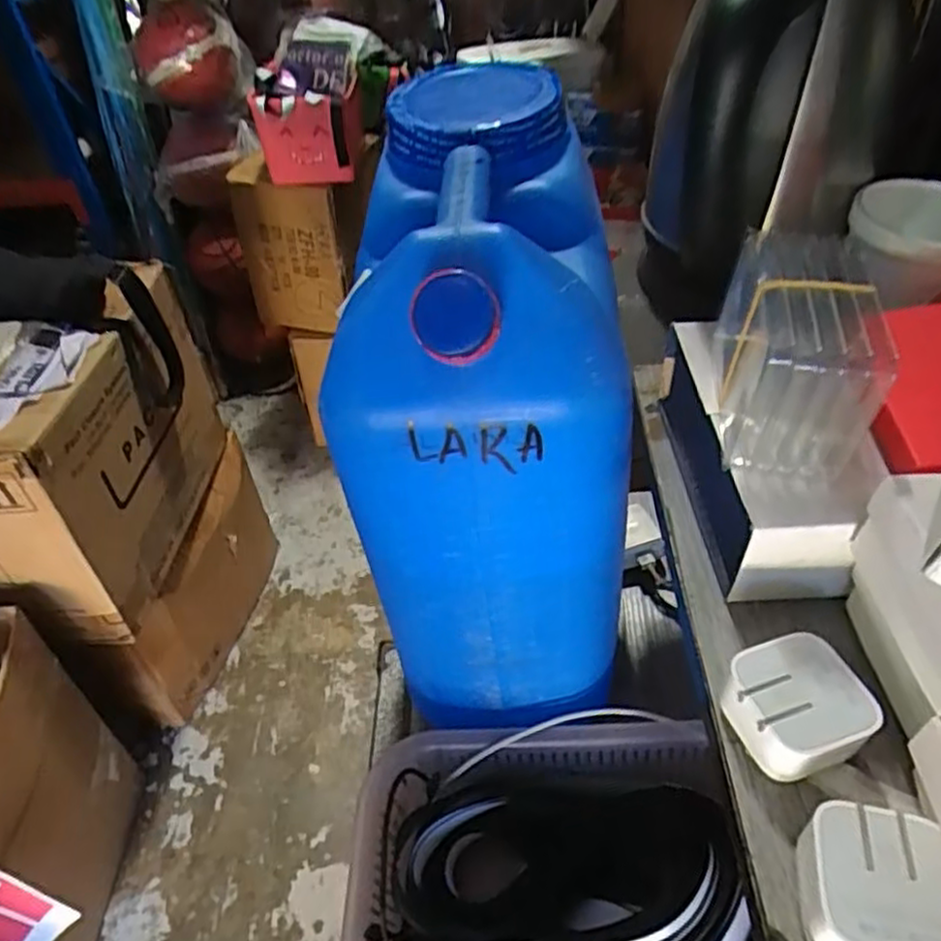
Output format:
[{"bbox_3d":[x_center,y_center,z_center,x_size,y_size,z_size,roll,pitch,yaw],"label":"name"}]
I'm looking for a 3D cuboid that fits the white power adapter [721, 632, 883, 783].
[{"bbox_3d":[0.127,0.093,0.285,0.049,0.025,0.045,-17,46,-13],"label":"white power adapter"}]

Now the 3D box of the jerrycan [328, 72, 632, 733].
[{"bbox_3d":[0.013,-0.047,0.525,0.161,0.356,0.302,-3,44,2],"label":"jerrycan"}]

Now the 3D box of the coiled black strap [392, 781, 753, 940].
[{"bbox_3d":[0.057,0.274,0.475,0.230,0.071,0.159,-12,45,-8],"label":"coiled black strap"}]

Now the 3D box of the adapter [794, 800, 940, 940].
[{"bbox_3d":[0.135,0.139,0.238,0.044,0.026,0.046,6,45,10],"label":"adapter"}]

